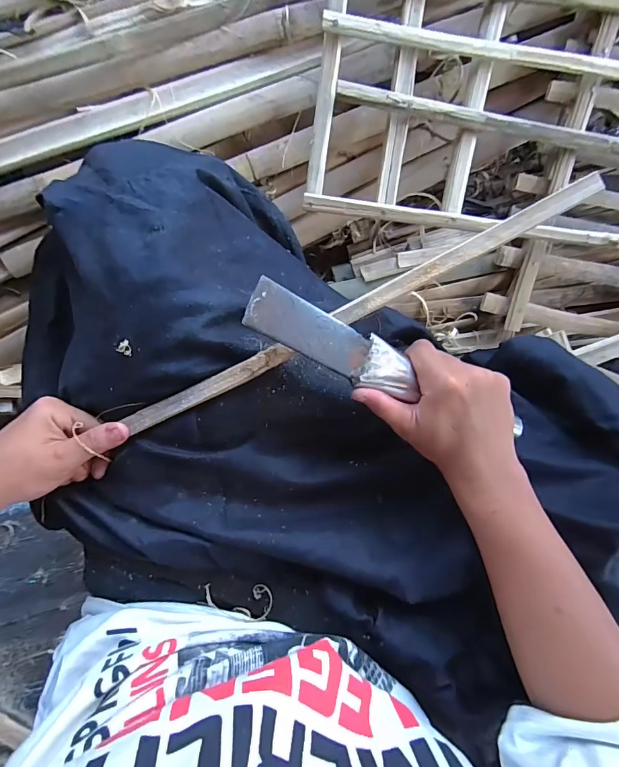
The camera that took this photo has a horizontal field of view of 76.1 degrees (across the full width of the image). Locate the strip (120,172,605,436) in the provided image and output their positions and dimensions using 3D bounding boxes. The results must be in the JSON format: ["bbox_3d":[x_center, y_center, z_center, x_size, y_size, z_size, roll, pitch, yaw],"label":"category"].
[{"bbox_3d":[0.023,-0.048,0.288,0.368,0.007,0.019,-27,96,8],"label":"strip"}]

